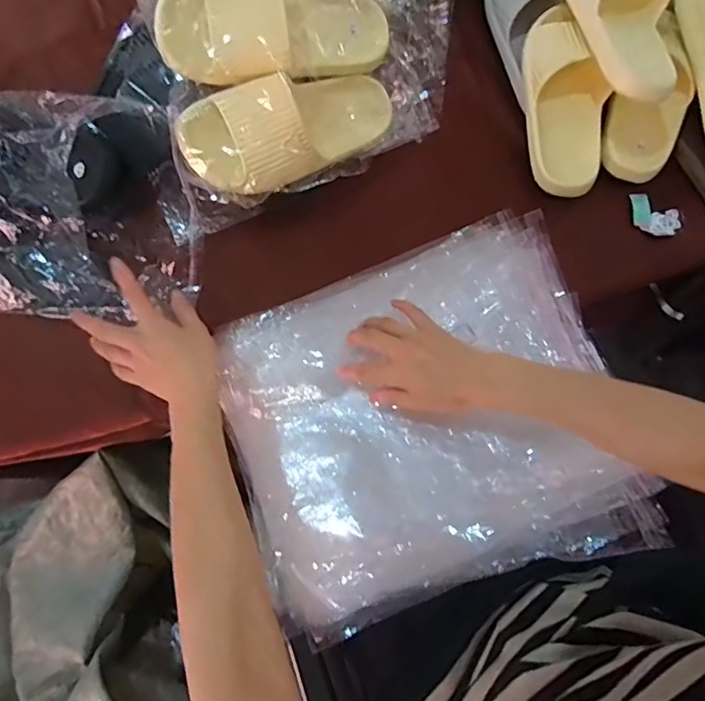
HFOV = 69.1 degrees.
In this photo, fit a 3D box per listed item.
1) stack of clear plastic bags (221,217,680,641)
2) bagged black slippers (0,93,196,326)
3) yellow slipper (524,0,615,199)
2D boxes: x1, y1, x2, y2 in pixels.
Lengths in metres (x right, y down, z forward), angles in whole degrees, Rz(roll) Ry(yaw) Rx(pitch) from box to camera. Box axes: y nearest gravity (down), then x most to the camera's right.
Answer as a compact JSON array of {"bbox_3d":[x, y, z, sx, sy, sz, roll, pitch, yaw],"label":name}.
[{"bbox_3d":[0.078,0.066,0.543,0.400,0.049,0.353,-21,72,-1],"label":"stack of clear plastic bags"},{"bbox_3d":[-0.342,-0.155,0.557,0.312,0.113,0.215,3,75,0],"label":"bagged black slippers"},{"bbox_3d":[0.265,-0.309,0.618,0.100,0.069,0.238,-5,88,-2],"label":"yellow slipper"}]

